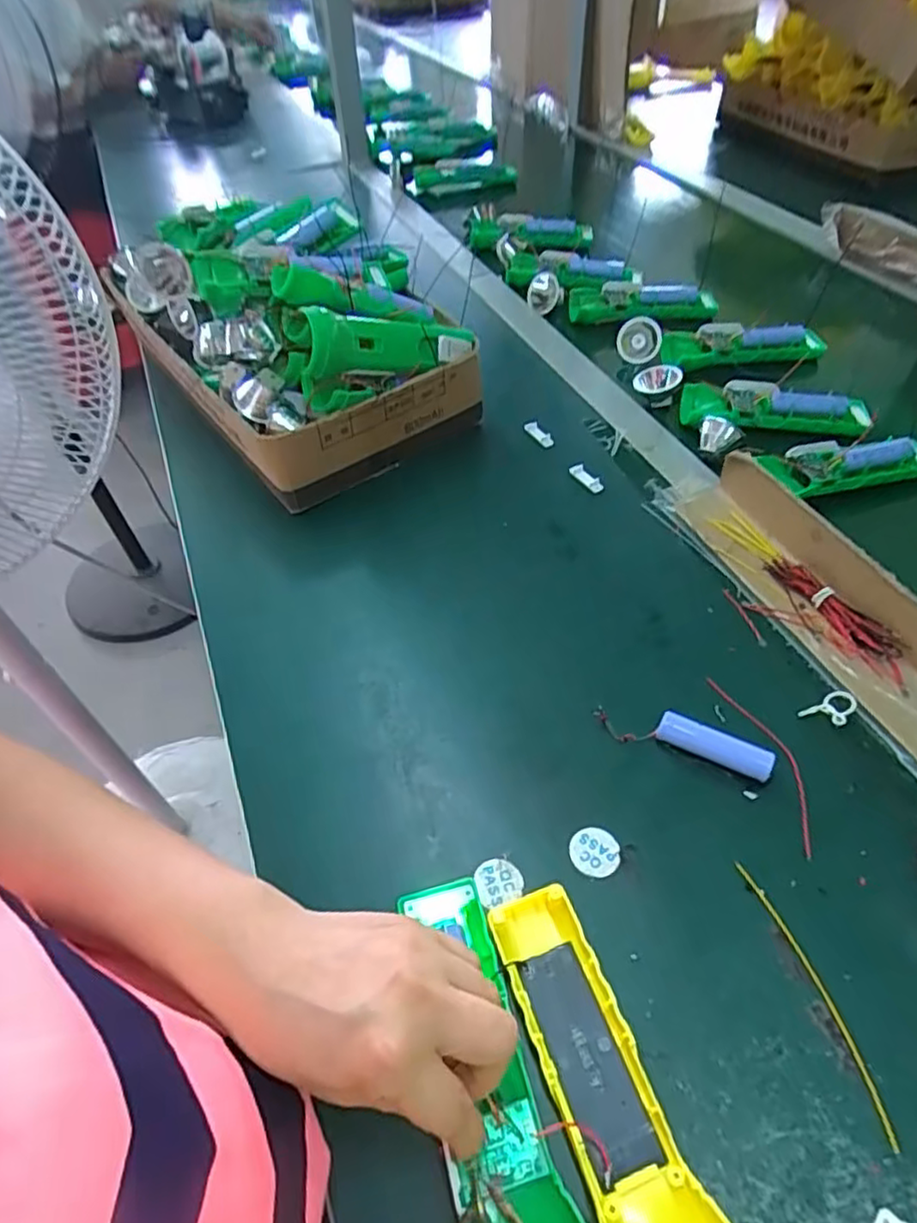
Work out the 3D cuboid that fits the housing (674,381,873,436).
[{"bbox_3d":[0.298,-0.191,0.618,0.170,0.024,0.047,6,50,10],"label":"housing"}]

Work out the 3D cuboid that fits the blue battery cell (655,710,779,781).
[{"bbox_3d":[0.154,0.082,0.400,0.067,0.022,0.015,20,54,21],"label":"blue battery cell"}]

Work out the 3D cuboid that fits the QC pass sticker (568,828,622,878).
[{"bbox_3d":[0.076,0.134,0.373,0.027,0.004,0.026,-1,49,4],"label":"QC pass sticker"}]

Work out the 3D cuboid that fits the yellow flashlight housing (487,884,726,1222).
[{"bbox_3d":[0.063,0.210,0.298,0.048,0.024,0.162,-16,50,-8],"label":"yellow flashlight housing"}]

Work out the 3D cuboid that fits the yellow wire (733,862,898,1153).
[{"bbox_3d":[0.174,0.184,0.325,0.010,0.004,0.125,-15,50,-8],"label":"yellow wire"}]

